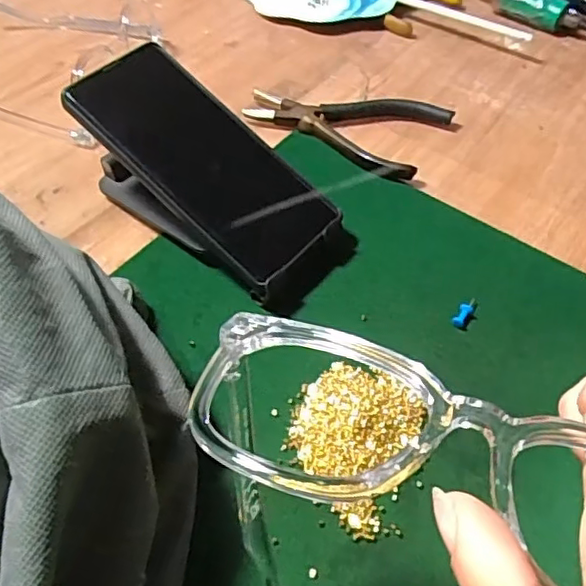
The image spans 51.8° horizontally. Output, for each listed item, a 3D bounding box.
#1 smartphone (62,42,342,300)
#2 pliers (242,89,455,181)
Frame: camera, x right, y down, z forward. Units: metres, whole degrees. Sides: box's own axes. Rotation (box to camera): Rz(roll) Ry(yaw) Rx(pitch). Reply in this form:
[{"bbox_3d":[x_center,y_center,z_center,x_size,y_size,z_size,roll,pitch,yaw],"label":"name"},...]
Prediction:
[{"bbox_3d":[-0.051,-0.077,0.353,0.161,0.015,0.075,44,61,4],"label":"smartphone"},{"bbox_3d":[0.038,-0.128,0.443,0.135,0.014,0.079,25,56,17],"label":"pliers"}]

